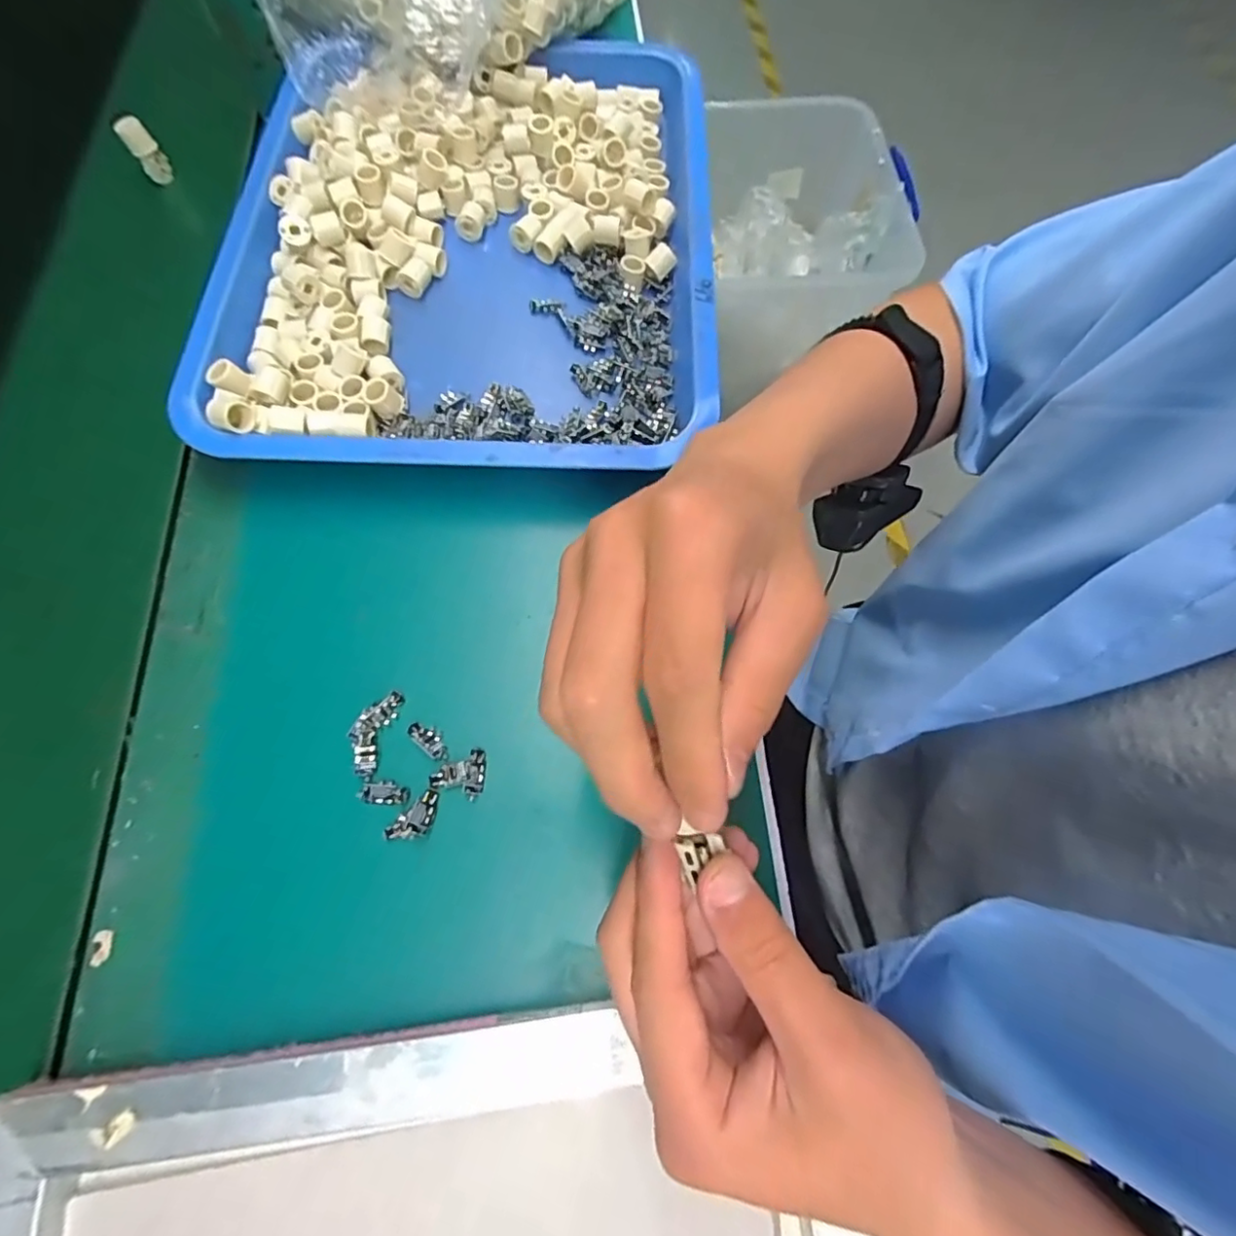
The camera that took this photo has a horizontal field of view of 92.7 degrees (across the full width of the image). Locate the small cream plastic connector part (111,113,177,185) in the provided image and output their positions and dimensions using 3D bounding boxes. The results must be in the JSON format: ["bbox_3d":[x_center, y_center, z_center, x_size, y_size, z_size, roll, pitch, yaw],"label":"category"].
[{"bbox_3d":[-0.384,-0.381,0.479,0.022,0.042,0.018,-35,73,-13],"label":"small cream plastic connector part"}]

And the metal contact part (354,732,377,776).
[{"bbox_3d":[-0.137,0.074,0.320,0.010,0.006,0.023,-5,69,-3],"label":"metal contact part"}]

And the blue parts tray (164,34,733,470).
[{"bbox_3d":[-0.113,-0.281,0.437,0.353,0.039,0.415,-3,69,-2],"label":"blue parts tray"}]

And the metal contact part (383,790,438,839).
[{"bbox_3d":[-0.105,0.106,0.308,0.016,0.007,0.031,42,74,14],"label":"metal contact part"}]

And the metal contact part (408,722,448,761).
[{"bbox_3d":[-0.105,0.068,0.327,0.026,0.007,0.011,39,73,13],"label":"metal contact part"}]

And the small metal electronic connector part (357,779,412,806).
[{"bbox_3d":[-0.125,0.093,0.315,0.026,0.004,0.012,6,69,1],"label":"small metal electronic connector part"}]

